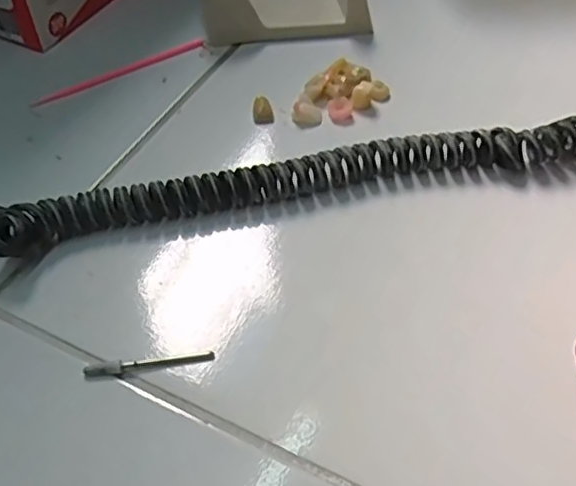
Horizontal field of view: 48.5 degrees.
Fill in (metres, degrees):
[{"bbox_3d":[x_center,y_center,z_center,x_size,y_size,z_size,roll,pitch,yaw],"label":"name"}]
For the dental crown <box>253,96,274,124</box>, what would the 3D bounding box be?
[{"bbox_3d":[-0.012,-0.064,0.306,0.010,0.009,0.011,-3,50,-2],"label":"dental crown"}]

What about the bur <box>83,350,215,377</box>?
[{"bbox_3d":[-0.049,0.043,0.226,0.044,0.005,0.006,-7,51,-5],"label":"bur"}]

